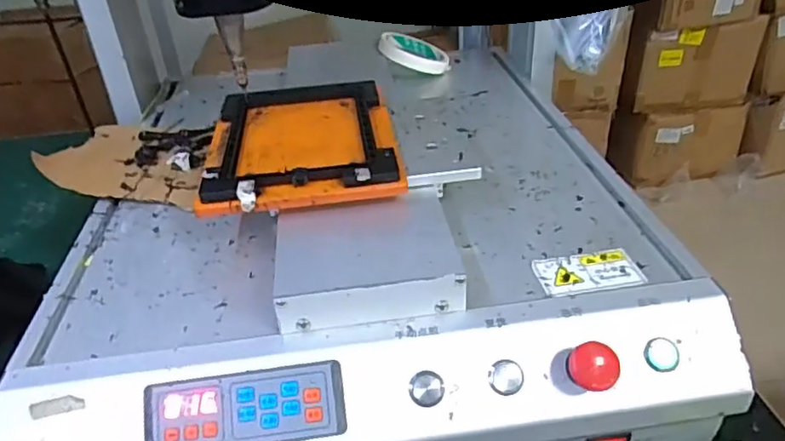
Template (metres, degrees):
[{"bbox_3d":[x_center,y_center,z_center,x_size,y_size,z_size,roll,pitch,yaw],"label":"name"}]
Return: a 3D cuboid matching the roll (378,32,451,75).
[{"bbox_3d":[0.022,-0.211,0.740,0.085,0.017,0.084,-4,45,-35],"label":"roll"}]

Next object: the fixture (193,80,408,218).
[{"bbox_3d":[-0.076,-0.075,0.503,0.149,0.017,0.208,-7,34,-4],"label":"fixture"}]

